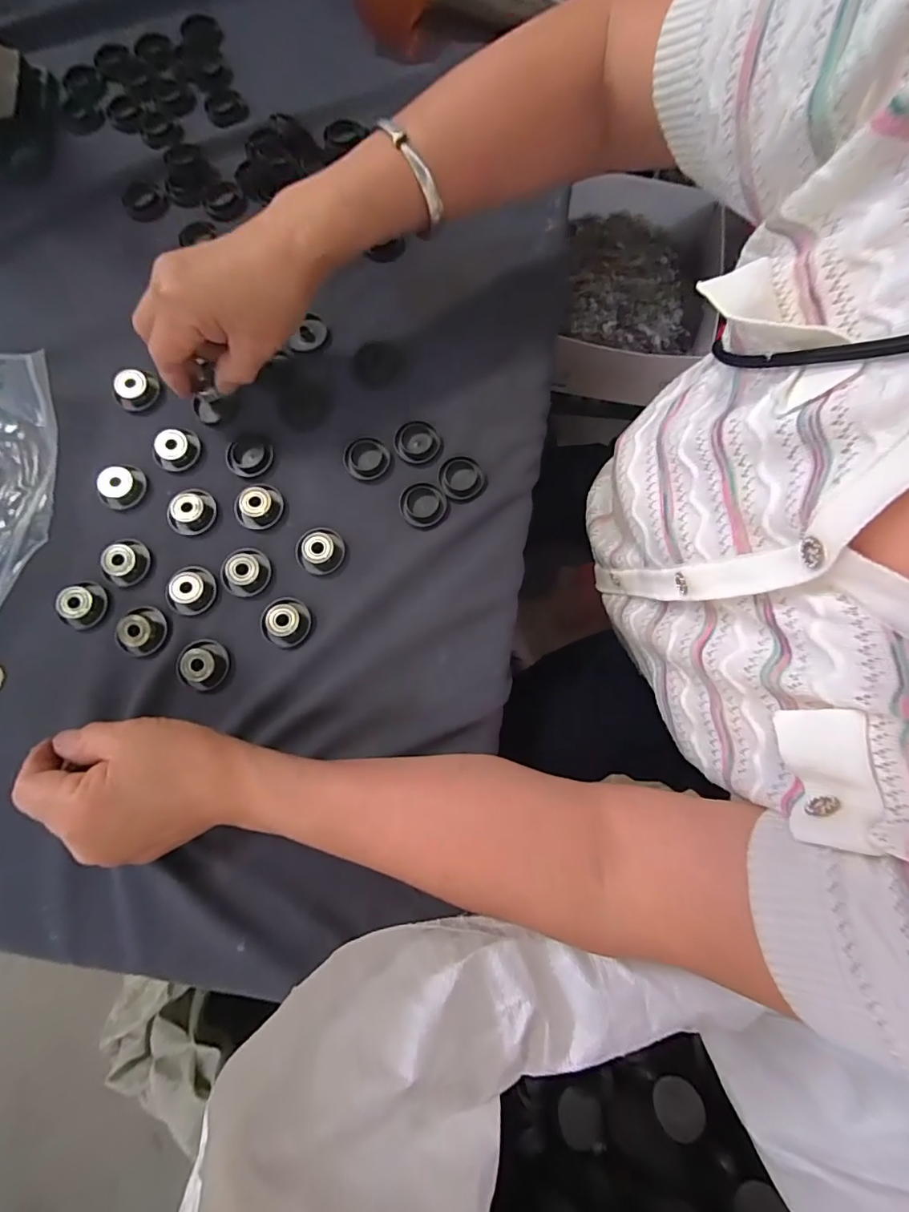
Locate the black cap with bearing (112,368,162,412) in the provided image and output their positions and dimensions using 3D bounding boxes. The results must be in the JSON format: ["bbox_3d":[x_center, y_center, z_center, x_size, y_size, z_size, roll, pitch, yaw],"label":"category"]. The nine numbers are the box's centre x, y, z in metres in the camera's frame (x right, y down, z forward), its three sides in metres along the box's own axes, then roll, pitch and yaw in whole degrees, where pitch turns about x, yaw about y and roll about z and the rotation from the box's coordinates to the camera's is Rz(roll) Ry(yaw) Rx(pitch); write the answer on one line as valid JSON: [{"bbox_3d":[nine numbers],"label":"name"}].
[{"bbox_3d":[-0.236,-0.160,0.360,0.027,0.012,0.029,0,78,0],"label":"black cap with bearing"}]

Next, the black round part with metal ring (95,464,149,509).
[{"bbox_3d":[-0.237,-0.086,0.346,0.029,0.012,0.033,34,80,7],"label":"black round part with metal ring"}]

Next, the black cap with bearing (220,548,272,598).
[{"bbox_3d":[-0.144,-0.023,0.337,0.029,0.016,0.034,20,78,4],"label":"black cap with bearing"}]

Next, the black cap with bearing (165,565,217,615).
[{"bbox_3d":[-0.180,-0.010,0.334,0.027,0.014,0.035,27,79,6],"label":"black cap with bearing"}]

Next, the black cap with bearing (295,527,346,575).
[{"bbox_3d":[-0.094,-0.039,0.340,0.032,0.014,0.034,0,78,0],"label":"black cap with bearing"}]

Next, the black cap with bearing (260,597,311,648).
[{"bbox_3d":[-0.114,0.011,0.330,0.032,0.012,0.032,0,78,0],"label":"black cap with bearing"}]

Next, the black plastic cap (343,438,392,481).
[{"bbox_3d":[-0.064,-0.108,0.355,0.032,0.008,0.034,0,78,0],"label":"black plastic cap"}]

